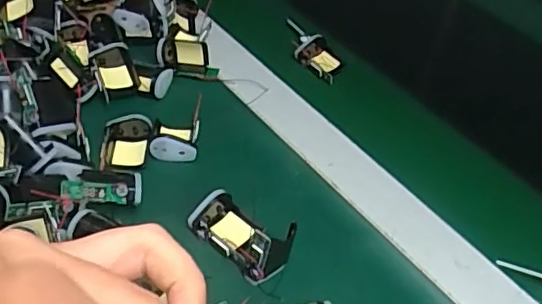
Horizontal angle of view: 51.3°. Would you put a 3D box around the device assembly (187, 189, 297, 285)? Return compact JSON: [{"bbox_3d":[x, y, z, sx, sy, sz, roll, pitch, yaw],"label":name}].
[{"bbox_3d":[-0.020,0.046,0.378,0.071,0.045,0.038,31,49,22],"label":"device assembly"}]

